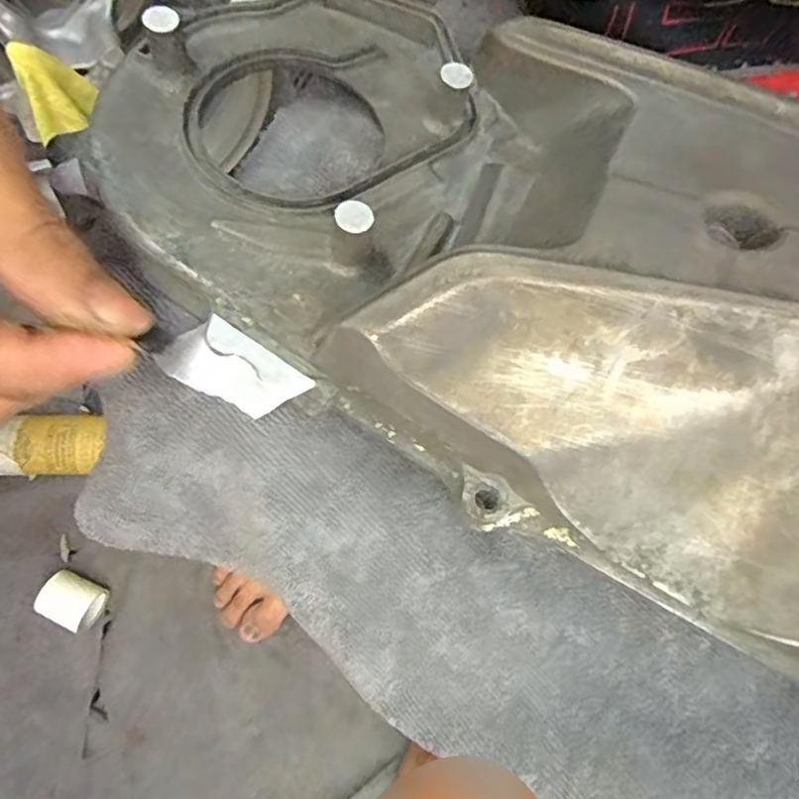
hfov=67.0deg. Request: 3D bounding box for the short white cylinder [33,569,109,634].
[{"bbox_3d":[-0.331,0.202,0.610,0.052,0.043,0.045,27,73,7],"label":"short white cylinder"}]

